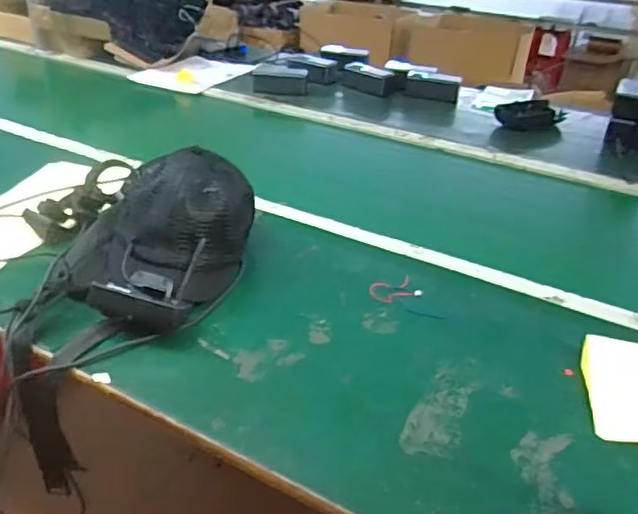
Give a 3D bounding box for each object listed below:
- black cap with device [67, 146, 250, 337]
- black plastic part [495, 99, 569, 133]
[{"bbox_3d":[-0.196,-0.035,0.723,0.175,0.142,0.258,14,33,17],"label":"black cap with device"},{"bbox_3d":[0.469,-0.320,1.331,0.152,0.048,0.054,-3,32,-10],"label":"black plastic part"}]

